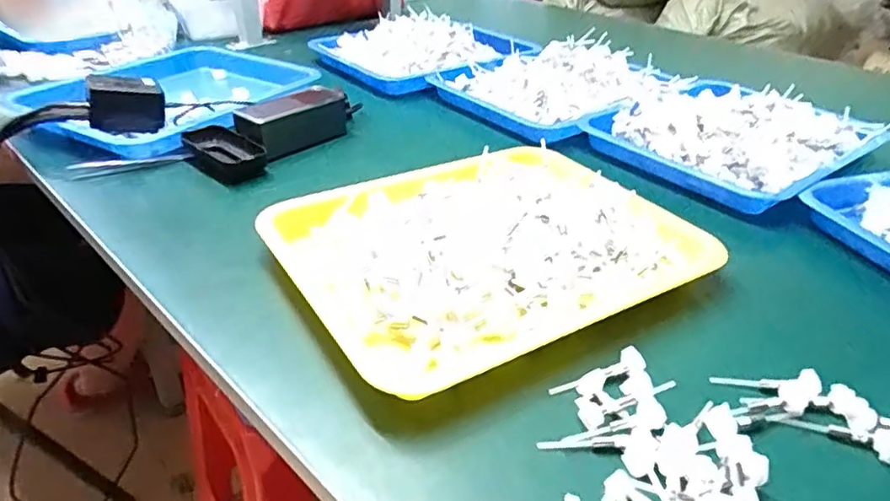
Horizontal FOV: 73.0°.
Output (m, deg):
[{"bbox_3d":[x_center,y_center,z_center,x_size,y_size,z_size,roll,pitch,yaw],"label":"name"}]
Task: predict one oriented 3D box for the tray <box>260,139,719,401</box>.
[{"bbox_3d":[0.032,-0.014,0.510,0.316,0.039,0.241,-15,37,-24],"label":"tray"}]

